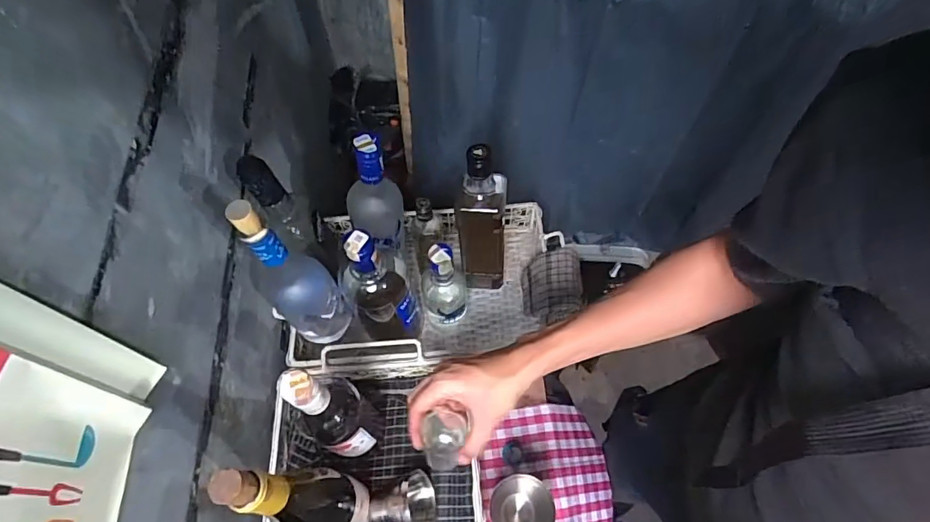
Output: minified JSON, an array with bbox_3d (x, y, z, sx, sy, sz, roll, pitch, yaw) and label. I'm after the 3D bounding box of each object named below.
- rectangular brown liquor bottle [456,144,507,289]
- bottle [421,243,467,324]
[{"bbox_3d":[0.024,-0.075,0.634,0.068,0.180,0.066,-8,38,-8],"label":"rectangular brown liquor bottle"},{"bbox_3d":[-0.029,0.041,0.668,0.064,0.181,0.065,-2,61,0],"label":"bottle"}]

